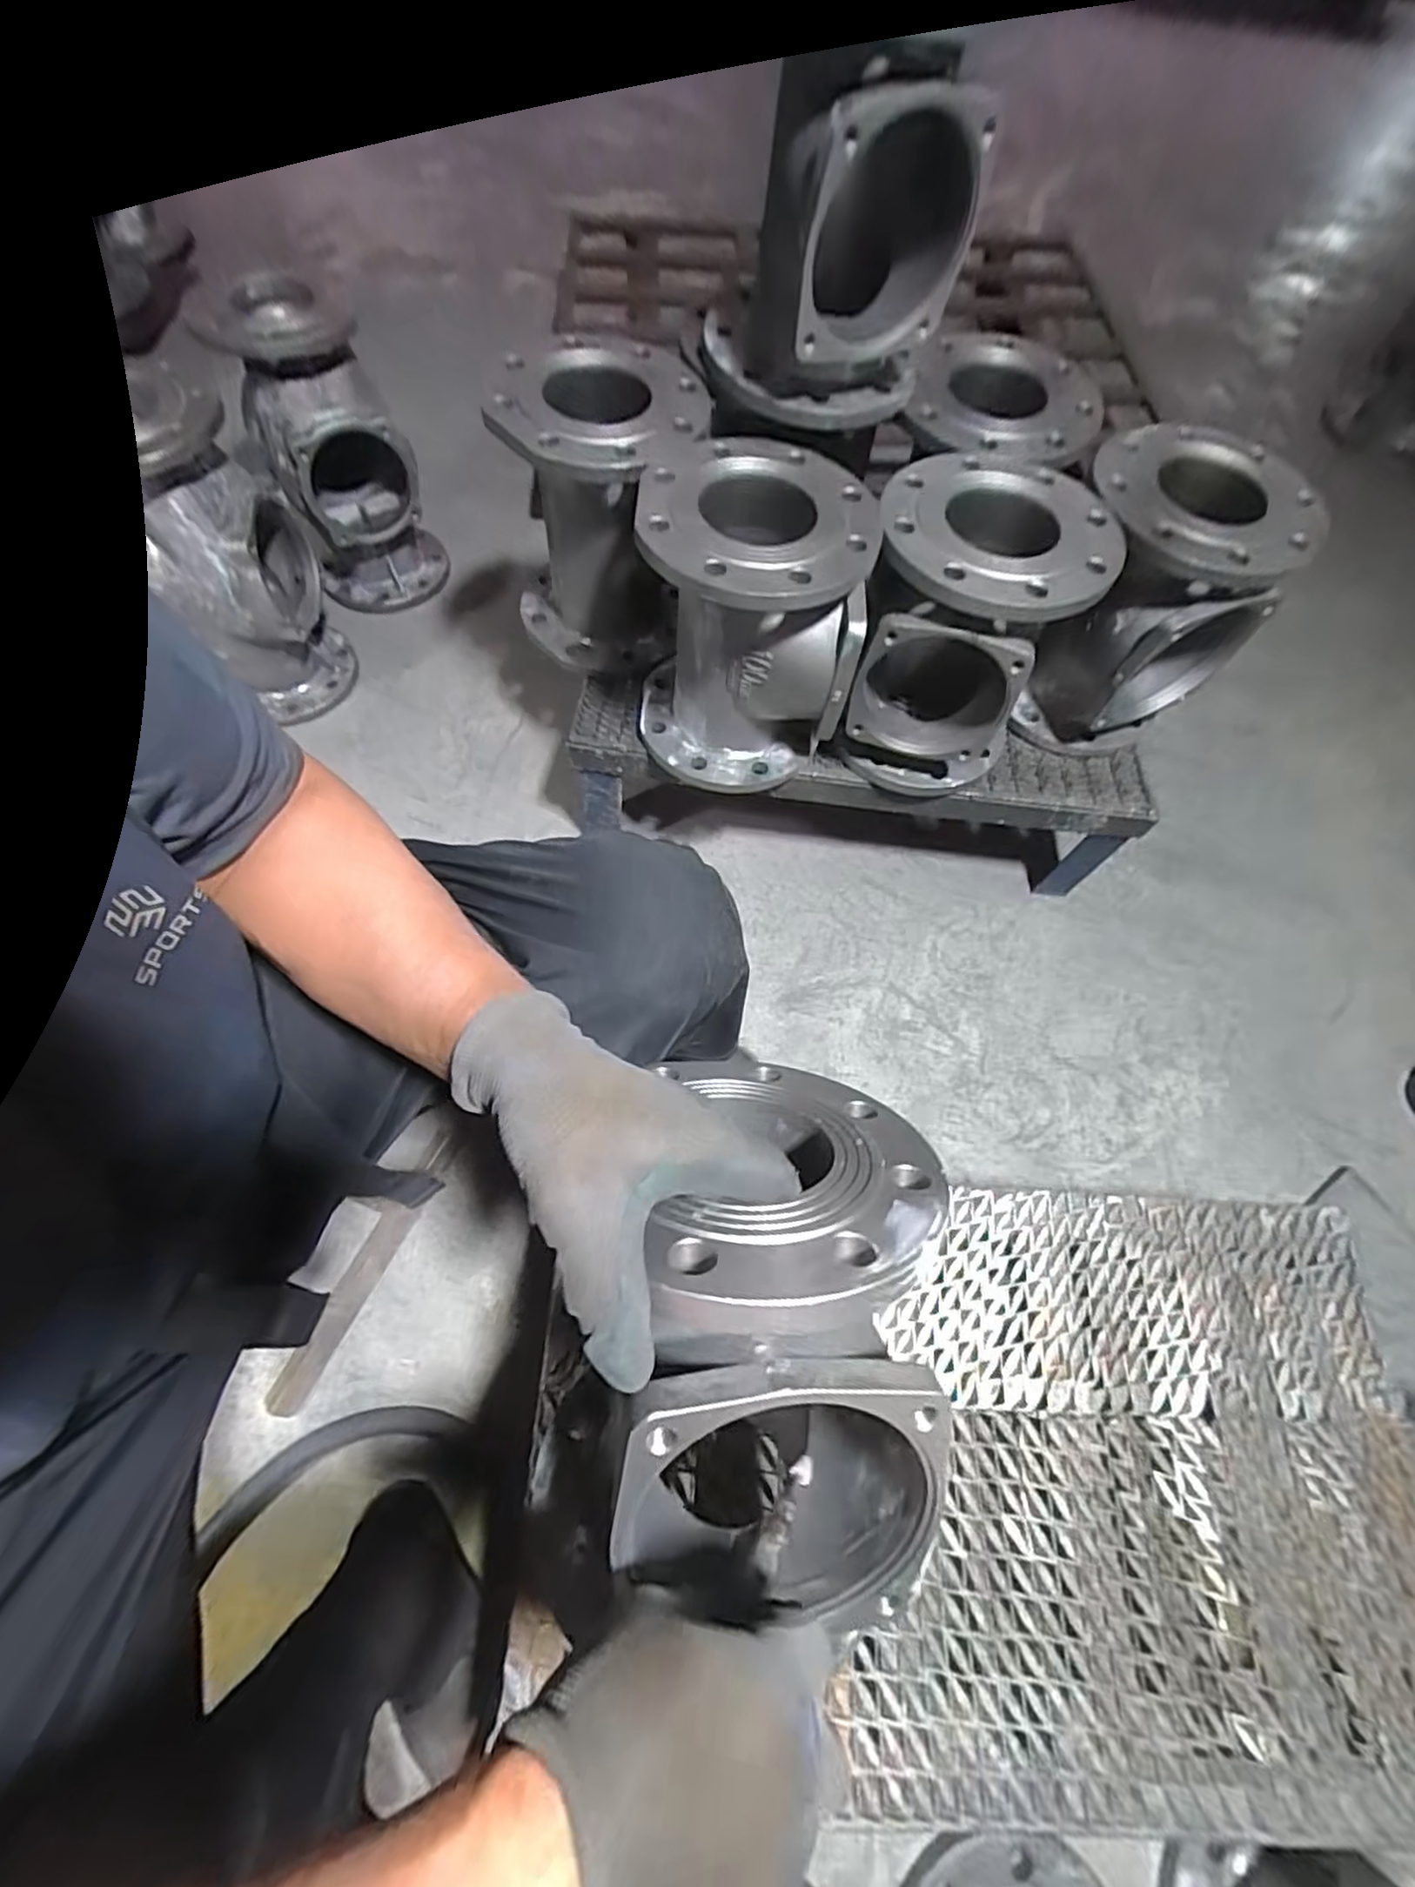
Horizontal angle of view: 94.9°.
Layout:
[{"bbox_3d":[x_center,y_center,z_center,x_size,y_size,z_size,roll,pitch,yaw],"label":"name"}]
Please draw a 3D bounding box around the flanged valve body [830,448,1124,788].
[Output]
[{"bbox_3d":[0.255,-0.318,0.681,0.193,0.256,0.195,1,66,-2],"label":"flanged valve body"}]

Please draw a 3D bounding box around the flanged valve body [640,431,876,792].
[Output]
[{"bbox_3d":[0.038,-0.317,0.659,0.201,0.250,0.192,2,66,-1],"label":"flanged valve body"}]

